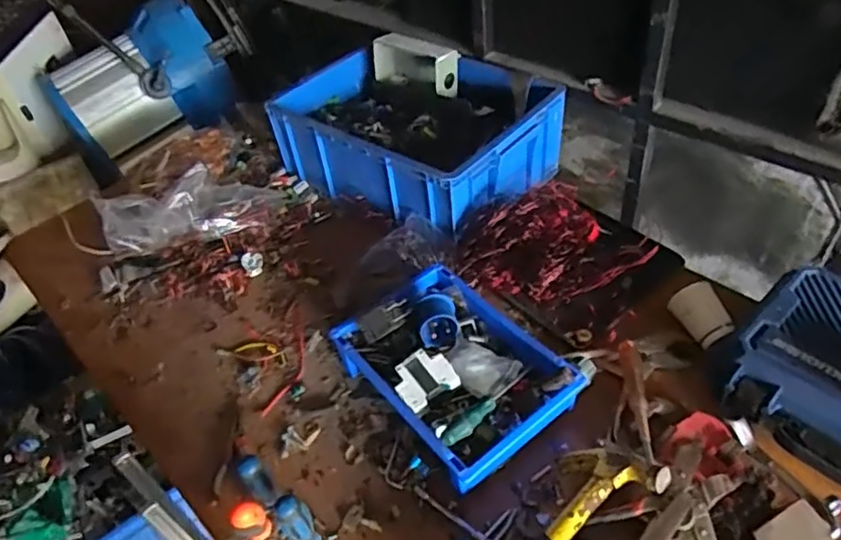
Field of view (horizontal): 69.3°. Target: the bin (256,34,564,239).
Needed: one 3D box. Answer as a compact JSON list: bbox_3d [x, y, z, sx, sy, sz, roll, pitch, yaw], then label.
[{"bbox_3d":[-0.015,-0.279,1.185,0.478,0.161,0.350,28,54,30],"label":"bin"}]

